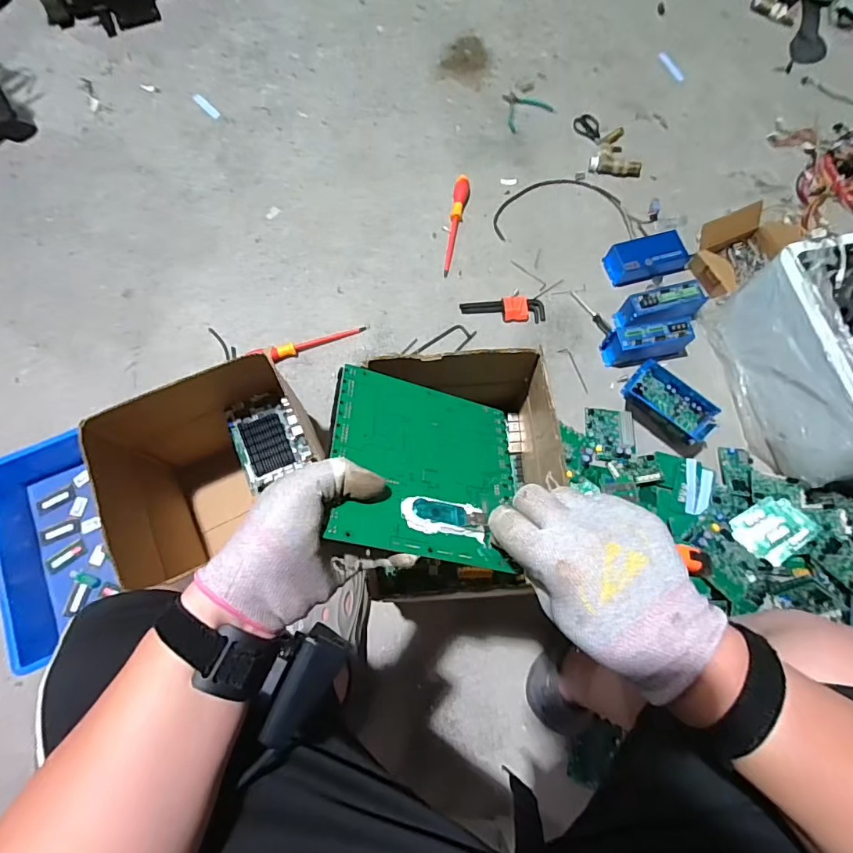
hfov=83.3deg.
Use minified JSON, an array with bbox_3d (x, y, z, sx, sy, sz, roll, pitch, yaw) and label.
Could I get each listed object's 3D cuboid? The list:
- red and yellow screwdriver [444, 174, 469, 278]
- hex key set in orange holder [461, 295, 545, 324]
[{"bbox_3d":[0.068,-0.450,1.062,0.032,0.027,0.248,7,74,4],"label":"red and yellow screwdriver"},{"bbox_3d":[0.159,-0.241,0.992,0.171,0.023,0.052,-3,73,1],"label":"hex key set in orange holder"}]

